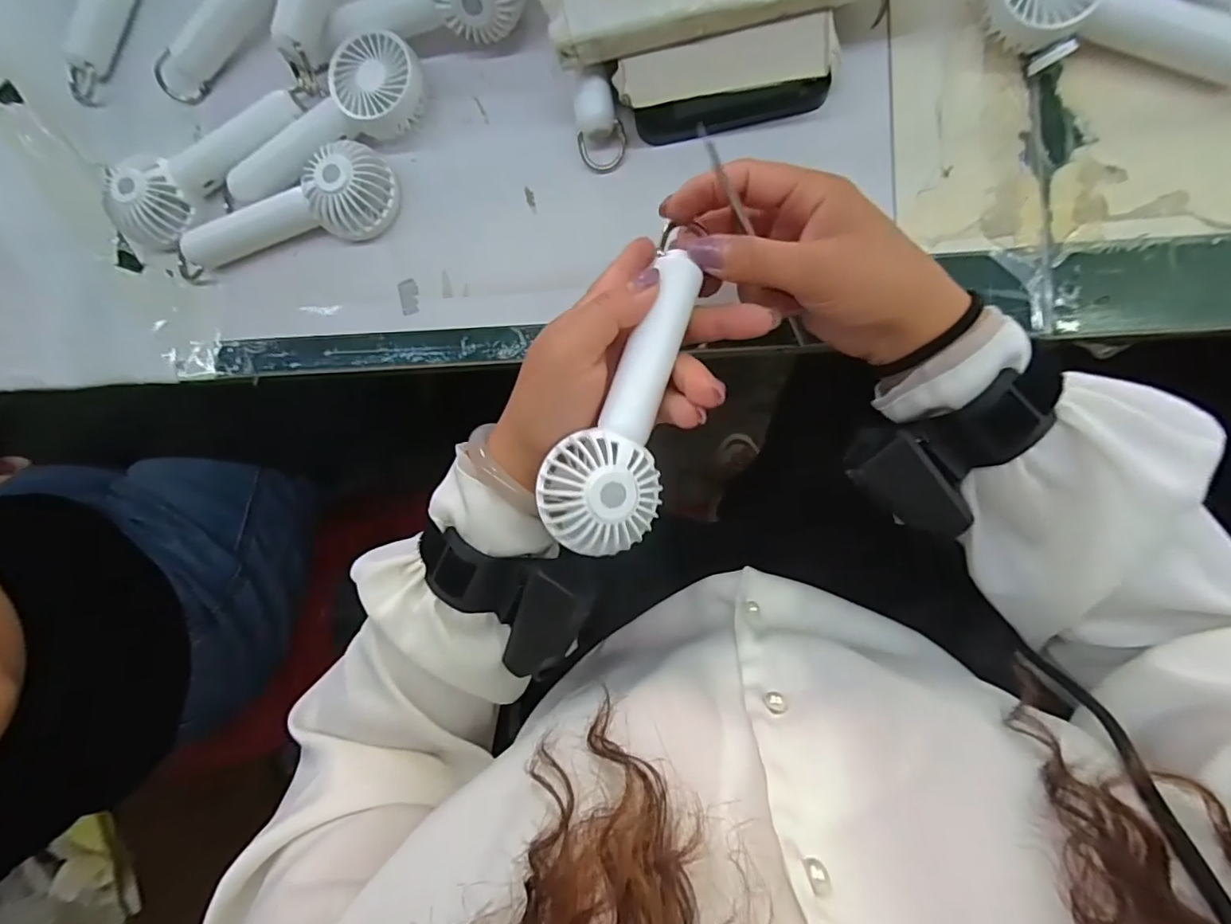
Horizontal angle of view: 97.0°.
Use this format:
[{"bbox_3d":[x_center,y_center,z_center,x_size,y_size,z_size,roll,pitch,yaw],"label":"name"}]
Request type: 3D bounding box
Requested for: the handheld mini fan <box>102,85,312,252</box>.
[{"bbox_3d":[-0.276,-0.204,0.365,0.155,0.038,0.045,-41,84,5],"label":"handheld mini fan"}]

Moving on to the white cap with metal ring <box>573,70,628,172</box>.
[{"bbox_3d":[-0.011,-0.209,0.338,0.029,0.023,0.046,-13,87,7],"label":"white cap with metal ring"}]

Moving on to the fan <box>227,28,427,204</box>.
[{"bbox_3d":[-0.188,-0.218,0.360,0.144,0.034,0.057,-37,84,5],"label":"fan"}]

